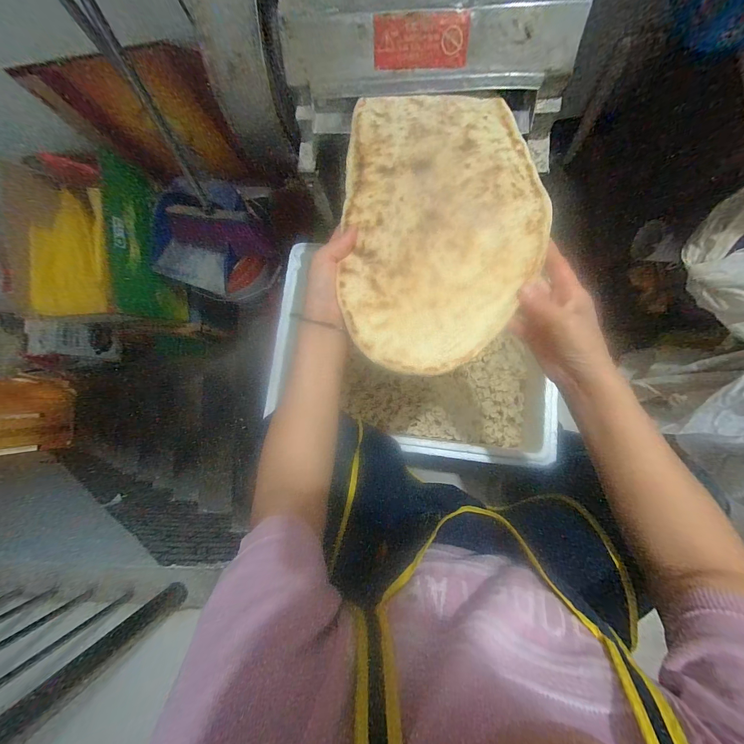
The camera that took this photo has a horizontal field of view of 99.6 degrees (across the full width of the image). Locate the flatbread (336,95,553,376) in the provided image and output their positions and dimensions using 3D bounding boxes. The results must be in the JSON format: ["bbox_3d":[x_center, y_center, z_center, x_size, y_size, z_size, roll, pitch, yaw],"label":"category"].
[{"bbox_3d":[0.081,-0.174,0.369,0.226,0.049,0.345,-1,85,6],"label":"flatbread"}]

